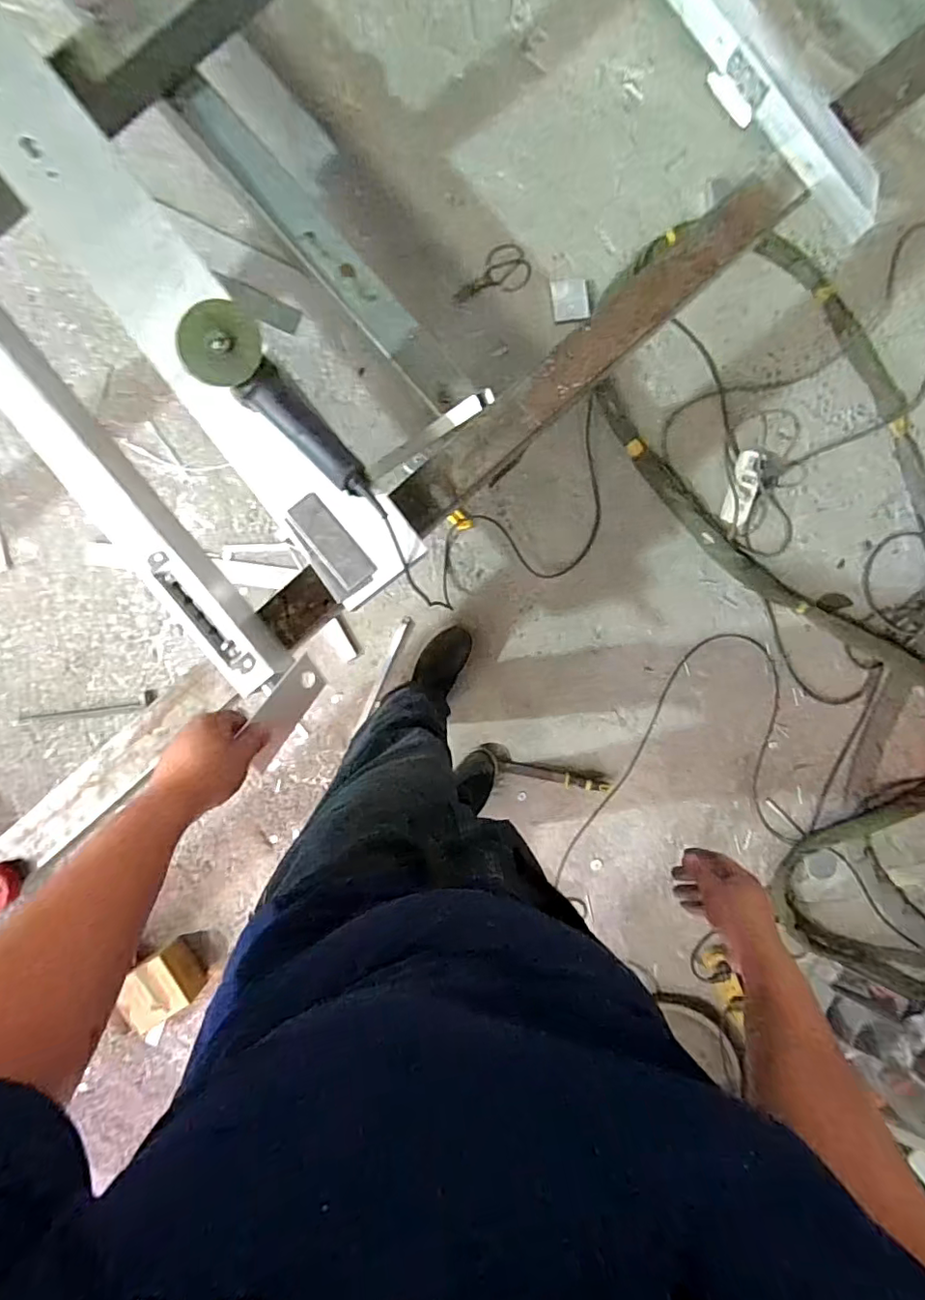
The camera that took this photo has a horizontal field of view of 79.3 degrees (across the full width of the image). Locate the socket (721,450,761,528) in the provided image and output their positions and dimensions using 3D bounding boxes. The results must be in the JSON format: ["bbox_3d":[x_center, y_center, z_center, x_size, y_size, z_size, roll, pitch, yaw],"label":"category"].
[{"bbox_3d":[0.664,-0.381,1.338,0.058,0.060,0.176,19,91,-3],"label":"socket"}]

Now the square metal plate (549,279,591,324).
[{"bbox_3d":[0.255,-0.825,1.316,0.087,0.007,0.099,-7,85,2],"label":"square metal plate"}]

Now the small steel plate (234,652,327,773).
[{"bbox_3d":[-0.198,0.065,0.624,0.004,0.130,0.055,3,135,29],"label":"small steel plate"}]

